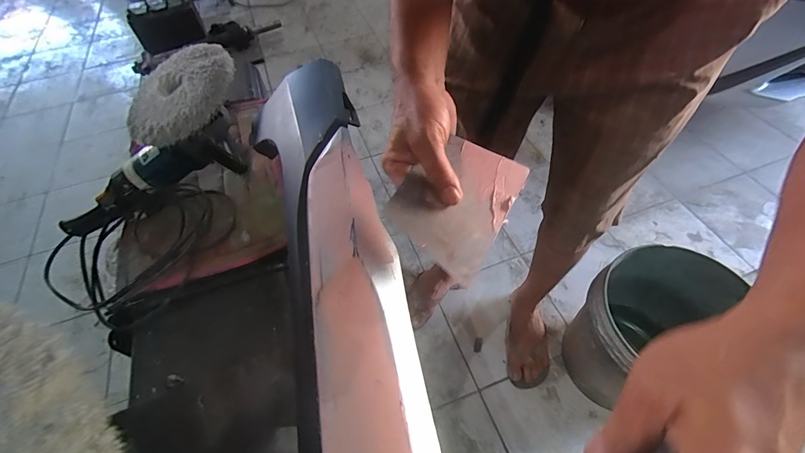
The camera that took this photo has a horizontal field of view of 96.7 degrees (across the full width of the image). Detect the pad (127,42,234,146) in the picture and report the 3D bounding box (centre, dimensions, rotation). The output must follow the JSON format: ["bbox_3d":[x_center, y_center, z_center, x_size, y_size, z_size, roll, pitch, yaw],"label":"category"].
[{"bbox_3d":[-0.408,-0.248,0.658,0.200,0.030,0.208,-13,65,14],"label":"pad"}]

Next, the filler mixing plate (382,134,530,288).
[{"bbox_3d":[0.051,-0.027,0.330,0.094,0.004,0.135,33,64,4],"label":"filler mixing plate"}]

